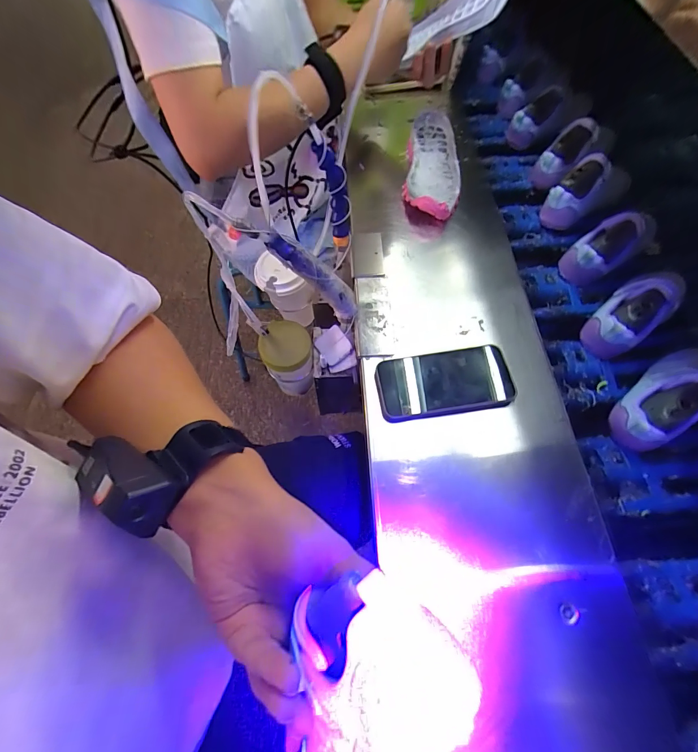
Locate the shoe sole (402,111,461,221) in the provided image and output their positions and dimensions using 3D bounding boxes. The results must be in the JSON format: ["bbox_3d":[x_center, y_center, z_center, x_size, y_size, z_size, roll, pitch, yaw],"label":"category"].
[{"bbox_3d":[0.144,-0.357,0.619,0.088,0.047,0.255,4,64,12],"label":"shoe sole"}]

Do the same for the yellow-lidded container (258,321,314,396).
[{"bbox_3d":[-0.091,-0.021,0.566,0.072,0.116,0.074,-16,62,1],"label":"yellow-lidded container"}]

